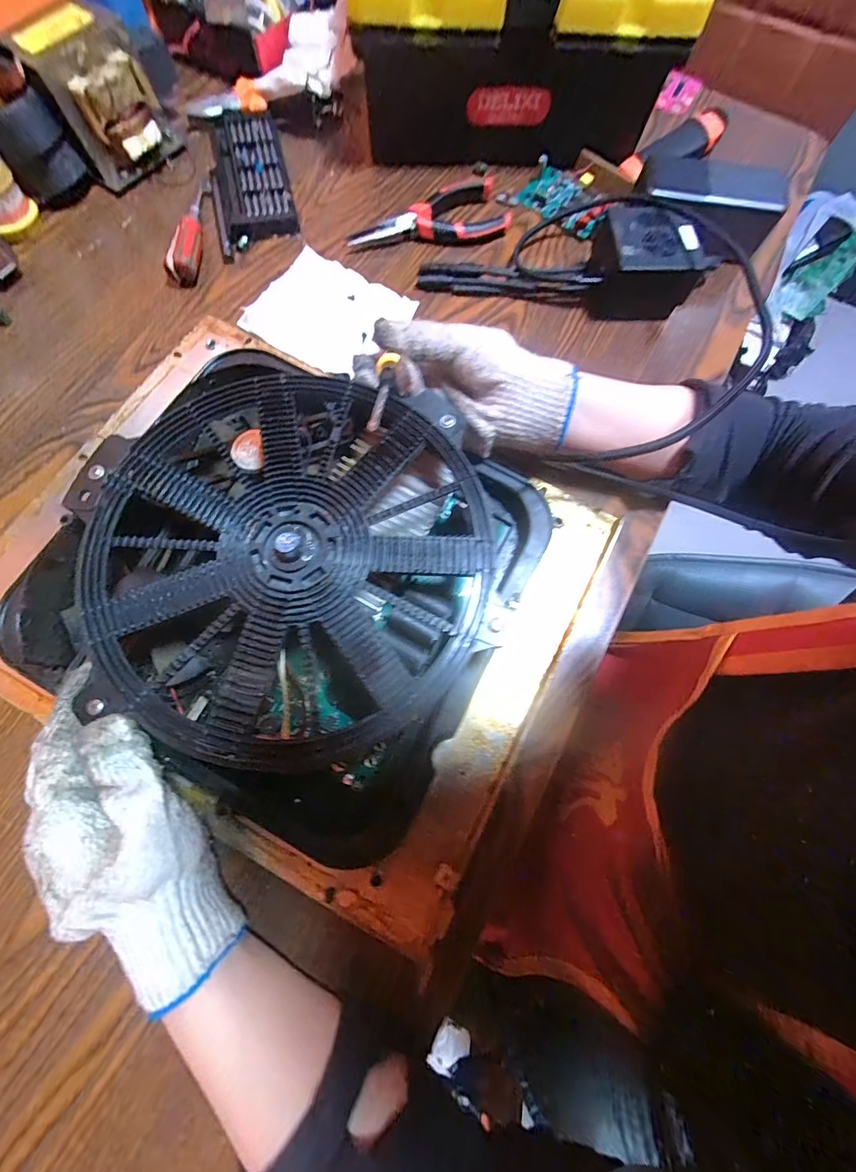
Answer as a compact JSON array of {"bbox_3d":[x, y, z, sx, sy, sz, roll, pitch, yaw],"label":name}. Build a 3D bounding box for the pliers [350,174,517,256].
[{"bbox_3d":[-0.002,-0.355,0.397,0.154,0.022,0.059,-10,75,-5],"label":"pliers"}]

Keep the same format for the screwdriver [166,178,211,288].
[{"bbox_3d":[-0.218,-0.335,0.383,0.023,0.026,0.132,-1,74,-3],"label":"screwdriver"}]

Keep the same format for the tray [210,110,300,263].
[{"bbox_3d":[-0.176,-0.396,0.403,0.073,0.025,0.167,-14,75,-6],"label":"tray"}]

